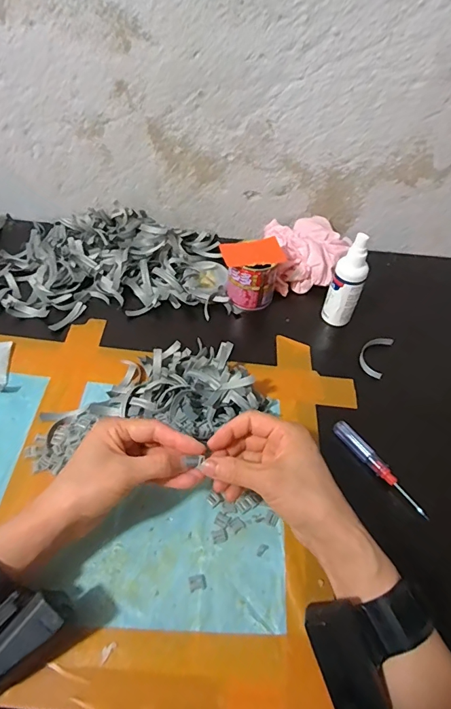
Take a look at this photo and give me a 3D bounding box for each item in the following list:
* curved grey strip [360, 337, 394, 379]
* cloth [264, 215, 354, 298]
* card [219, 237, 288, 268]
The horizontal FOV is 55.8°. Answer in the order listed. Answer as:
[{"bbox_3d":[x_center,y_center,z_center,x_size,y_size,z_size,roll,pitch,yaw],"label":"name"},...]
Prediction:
[{"bbox_3d":[0.189,0.000,0.539,0.032,0.014,0.065,22,51,14],"label":"curved grey strip"},{"bbox_3d":[0.119,-0.152,0.634,0.113,0.067,0.127,-5,50,-8],"label":"cloth"},{"bbox_3d":[0.038,-0.132,0.555,0.080,0.005,0.044,-14,65,-16],"label":"card"}]

